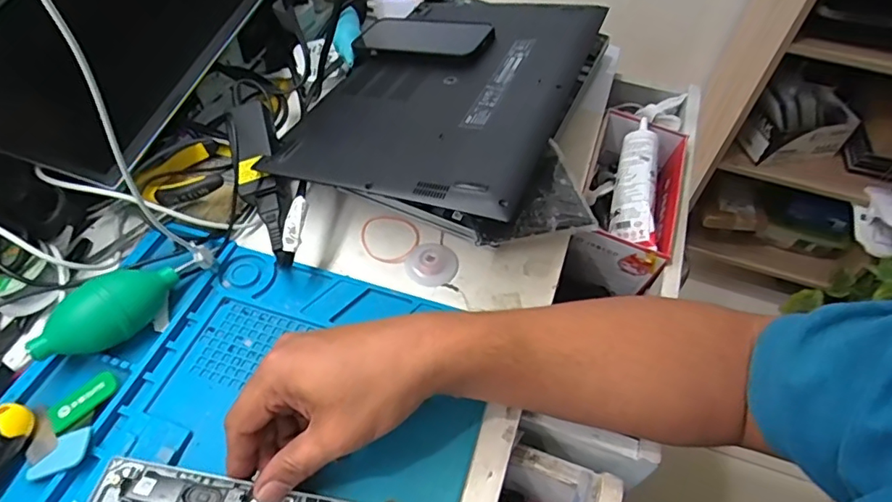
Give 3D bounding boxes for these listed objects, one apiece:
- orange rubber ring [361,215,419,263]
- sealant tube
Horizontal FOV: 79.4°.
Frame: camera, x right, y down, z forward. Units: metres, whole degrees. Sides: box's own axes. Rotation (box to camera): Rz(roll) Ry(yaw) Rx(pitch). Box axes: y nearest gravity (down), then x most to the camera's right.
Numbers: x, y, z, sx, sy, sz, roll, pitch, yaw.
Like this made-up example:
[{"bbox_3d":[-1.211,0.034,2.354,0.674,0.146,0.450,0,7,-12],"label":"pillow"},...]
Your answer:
[{"bbox_3d":[-0.052,-0.011,0.487,0.054,0.005,0.049,16,56,13],"label":"orange rubber ring"},{"bbox_3d":[0.194,-0.073,0.549,0.034,0.030,0.142,10,68,5],"label":"sealant tube"}]

